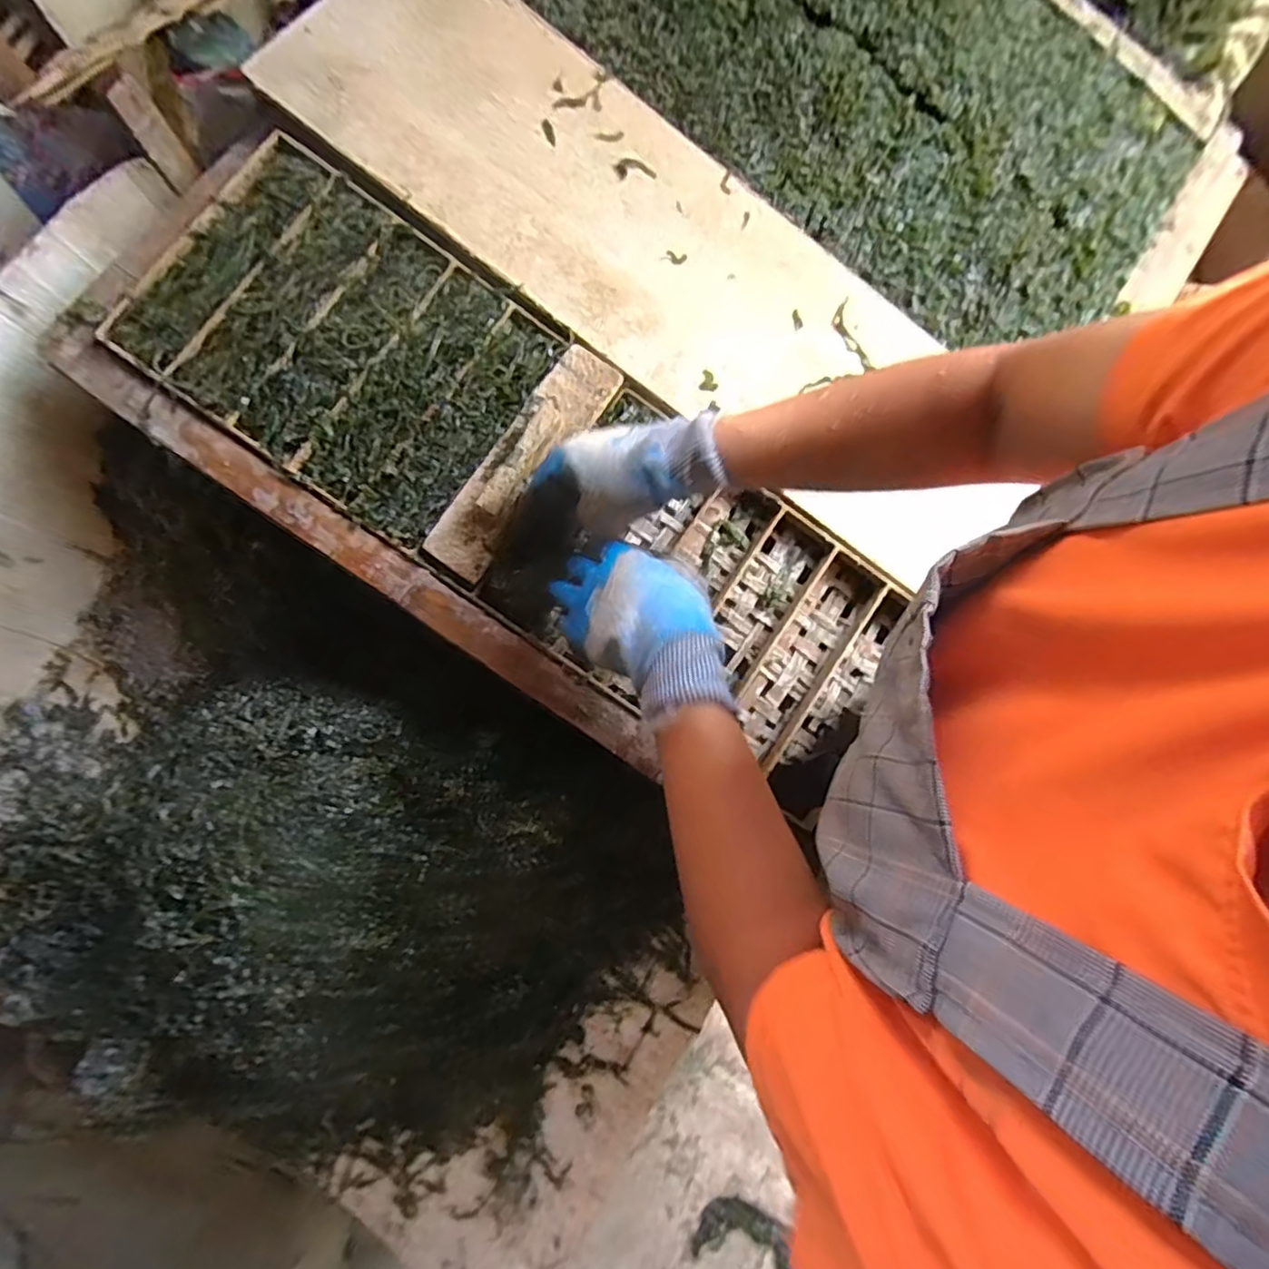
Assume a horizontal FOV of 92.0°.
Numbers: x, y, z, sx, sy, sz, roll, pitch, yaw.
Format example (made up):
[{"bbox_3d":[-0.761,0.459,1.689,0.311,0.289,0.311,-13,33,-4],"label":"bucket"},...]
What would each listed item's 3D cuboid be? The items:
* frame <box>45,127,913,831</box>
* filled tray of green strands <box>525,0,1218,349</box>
[{"bbox_3d":[-0.087,-0.122,0.521,0.709,0.052,0.272,32,81,-7],"label":"frame"},{"bbox_3d":[0.263,-0.617,0.637,0.703,0.029,0.461,35,83,-6],"label":"filled tray of green strands"}]

